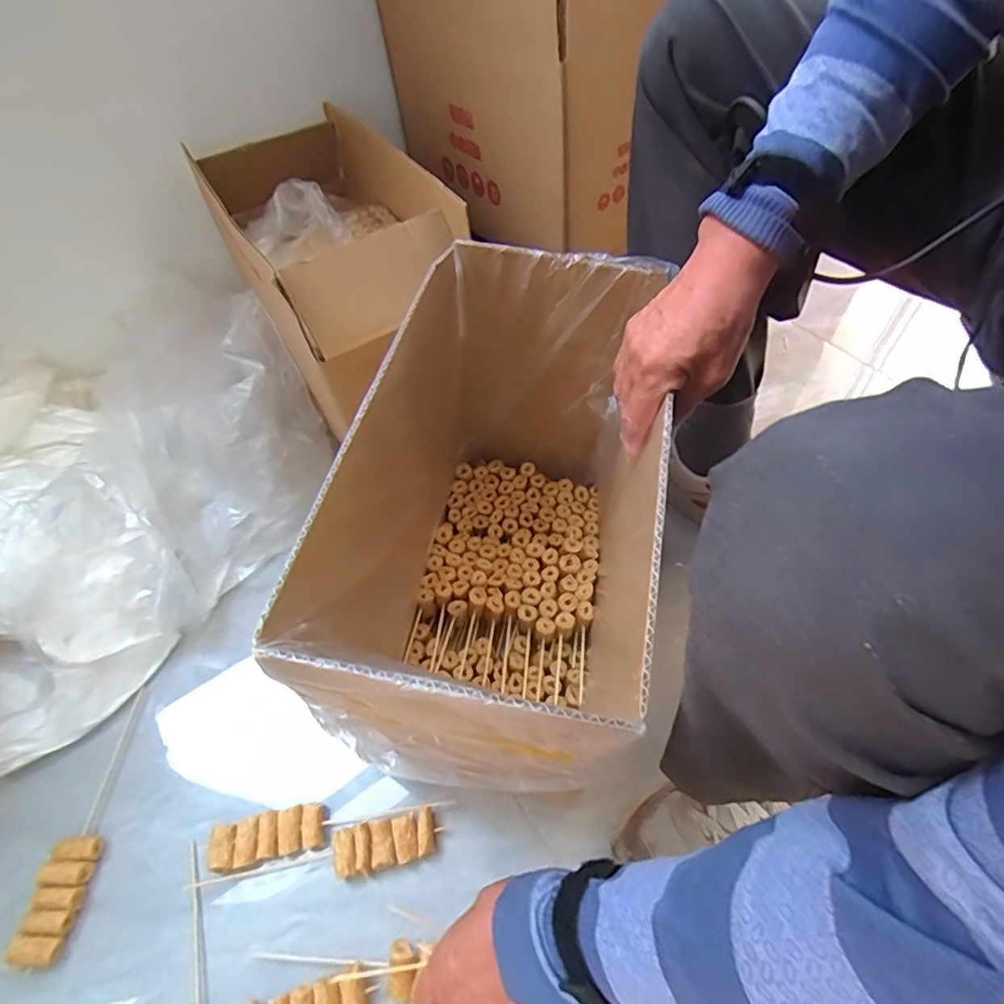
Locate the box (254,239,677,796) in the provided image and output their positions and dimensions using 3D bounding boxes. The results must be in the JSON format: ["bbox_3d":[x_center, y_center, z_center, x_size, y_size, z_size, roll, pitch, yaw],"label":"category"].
[{"bbox_3d":[0.008,0.023,0.475,0.219,0.288,0.395,2,54,4],"label":"box"}]

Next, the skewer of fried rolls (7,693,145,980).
[{"bbox_3d":[-0.389,0.293,0.514,0.042,0.014,0.222,-2,54,1],"label":"skewer of fried rolls"}]

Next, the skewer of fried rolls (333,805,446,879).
[{"bbox_3d":[-0.104,0.310,0.497,0.091,0.026,0.038,-12,54,-6],"label":"skewer of fried rolls"}]

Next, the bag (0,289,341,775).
[{"bbox_3d":[-0.474,-0.030,0.637,0.371,0.198,0.495,29,60,21],"label":"bag"}]

